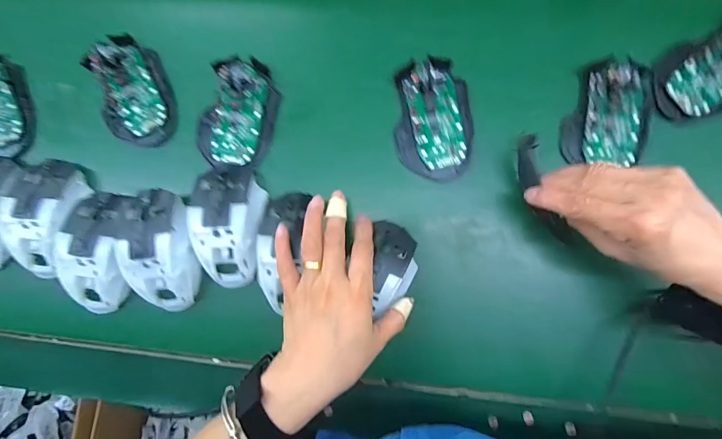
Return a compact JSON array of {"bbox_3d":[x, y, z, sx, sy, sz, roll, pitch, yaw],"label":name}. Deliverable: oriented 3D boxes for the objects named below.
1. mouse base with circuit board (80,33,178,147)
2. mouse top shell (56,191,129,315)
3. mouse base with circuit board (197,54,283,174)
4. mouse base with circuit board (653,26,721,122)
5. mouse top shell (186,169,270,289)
[{"bbox_3d":[-0.234,-0.130,0.363,0.071,0.028,0.111,-14,85,2],"label":"mouse base with circuit board"},{"bbox_3d":[-0.252,0.032,0.346,0.061,0.034,0.114,-5,85,3],"label":"mouse top shell"},{"bbox_3d":[-0.123,-0.104,0.355,0.072,0.022,0.111,12,86,4],"label":"mouse base with circuit board"},{"bbox_3d":[0.327,-0.138,0.328,0.107,0.021,0.068,-27,84,1],"label":"mouse base with circuit board"},{"bbox_3d":[-0.125,0.007,0.340,0.064,0.034,0.111,-3,85,3],"label":"mouse top shell"}]

